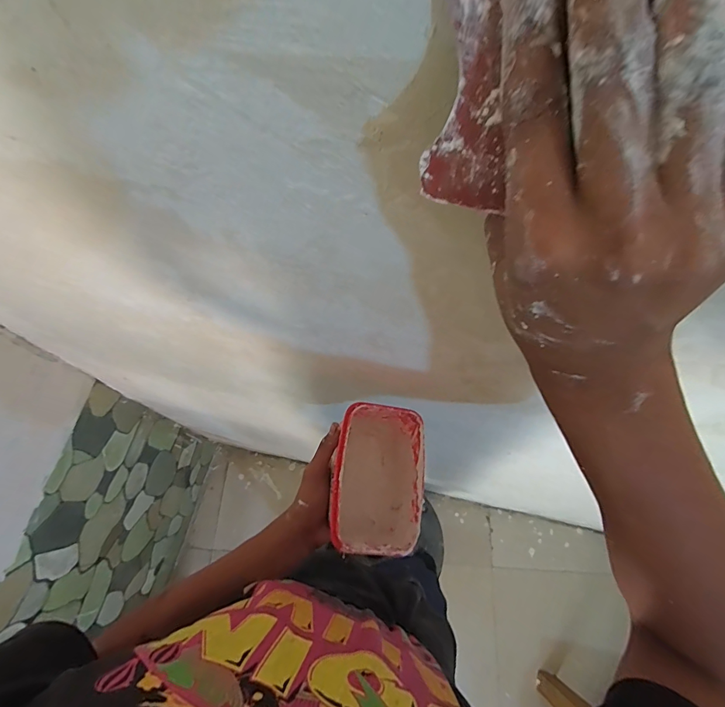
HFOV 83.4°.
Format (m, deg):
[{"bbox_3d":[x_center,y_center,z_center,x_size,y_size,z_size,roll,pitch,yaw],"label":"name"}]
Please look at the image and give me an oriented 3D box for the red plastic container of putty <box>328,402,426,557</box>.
[{"bbox_3d":[0.019,0.150,0.486,0.097,0.100,0.157,8,69,1],"label":"red plastic container of putty"}]

